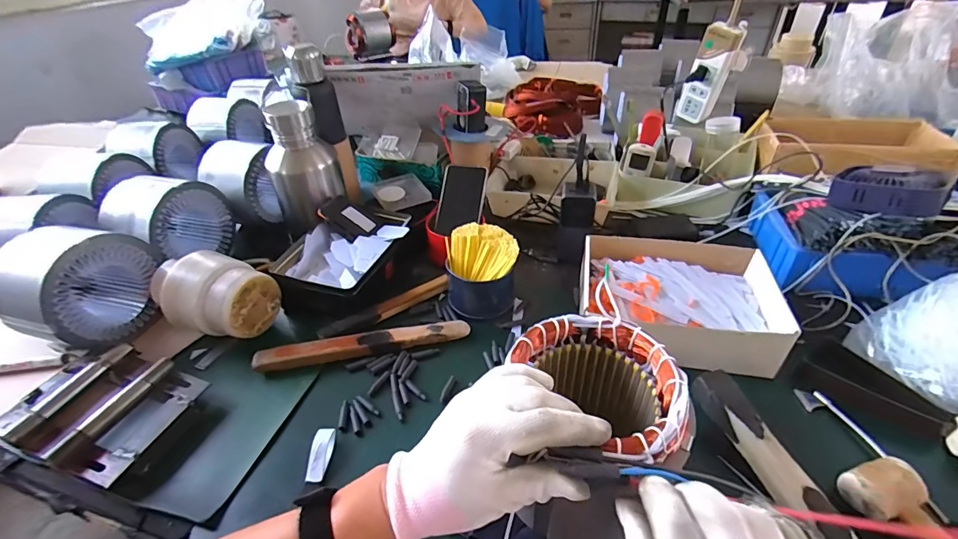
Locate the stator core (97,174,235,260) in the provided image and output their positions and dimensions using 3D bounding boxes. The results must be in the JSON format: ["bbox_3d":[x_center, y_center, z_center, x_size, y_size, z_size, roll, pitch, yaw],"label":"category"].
[{"bbox_3d":[-0.507,-0.082,0.713,0.108,0.131,0.154,11,42,18],"label":"stator core"}]

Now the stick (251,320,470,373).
[{"bbox_3d":[-0.152,0.098,0.580,0.272,0.028,0.031,-10,40,-7],"label":"stick"}]

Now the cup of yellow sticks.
[{"bbox_3d":[0.003,0.003,0.639,0.101,0.099,0.094,-2,39,2],"label":"cup of yellow sticks"}]

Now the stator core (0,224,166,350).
[{"bbox_3d":[-0.545,0.026,0.598,0.116,0.147,0.159,6,40,12],"label":"stator core"}]

